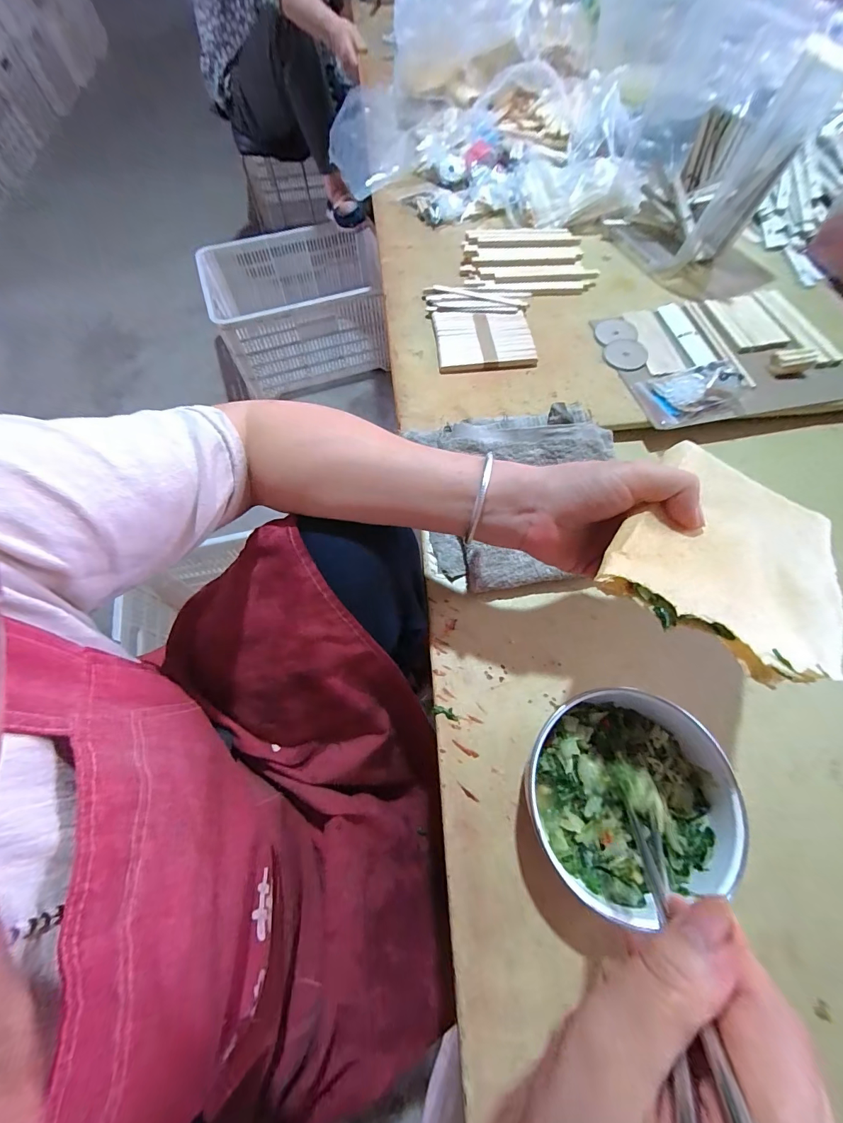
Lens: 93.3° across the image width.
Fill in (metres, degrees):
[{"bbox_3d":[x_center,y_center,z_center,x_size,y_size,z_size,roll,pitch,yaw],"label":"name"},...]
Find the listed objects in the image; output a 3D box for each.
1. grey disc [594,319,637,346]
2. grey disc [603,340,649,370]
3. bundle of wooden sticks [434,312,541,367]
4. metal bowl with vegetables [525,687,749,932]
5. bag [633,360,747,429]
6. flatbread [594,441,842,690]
[{"bbox_3d":[0.258,-0.306,0.531,0.051,0.005,0.045,-6,67,-2],"label":"grey disc"},{"bbox_3d":[0.263,-0.268,0.512,0.049,0.004,0.058,34,72,14],"label":"grey disc"},{"bbox_3d":[0.080,-0.292,0.519,0.122,0.010,0.093,-6,67,-1],"label":"bundle of wooden sticks"},{"bbox_3d":[0.144,0.170,0.299,0.136,0.064,0.142,42,74,16],"label":"metal bowl with vegetables"},{"bbox_3d":[0.313,-0.199,0.464,0.104,0.038,0.076,-13,68,-4],"label":"bag"},{"bbox_3d":[0.199,-0.005,0.257,0.128,0.026,0.166,33,55,15],"label":"flatbread"}]

